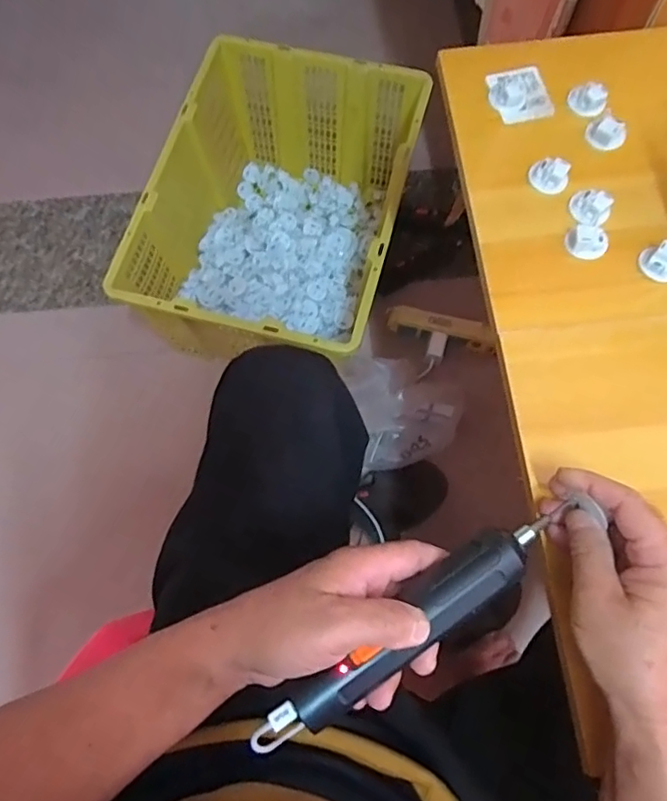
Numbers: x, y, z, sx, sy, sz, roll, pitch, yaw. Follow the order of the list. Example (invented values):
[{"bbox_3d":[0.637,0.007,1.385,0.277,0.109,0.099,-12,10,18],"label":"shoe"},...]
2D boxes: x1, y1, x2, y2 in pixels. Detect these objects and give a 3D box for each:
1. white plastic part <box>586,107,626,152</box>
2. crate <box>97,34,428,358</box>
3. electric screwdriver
[{"bbox_3d":[0.236,-0.233,0.483,0.027,0.014,0.031,-40,75,-10],"label":"white plastic part"},{"bbox_3d":[-0.077,-0.282,0.917,0.351,0.252,0.472,13,73,6],"label":"crate"},{"bbox_3d":[0.054,0.132,0.339,0.231,0.029,0.033,-35,75,-10],"label":"electric screwdriver"}]

